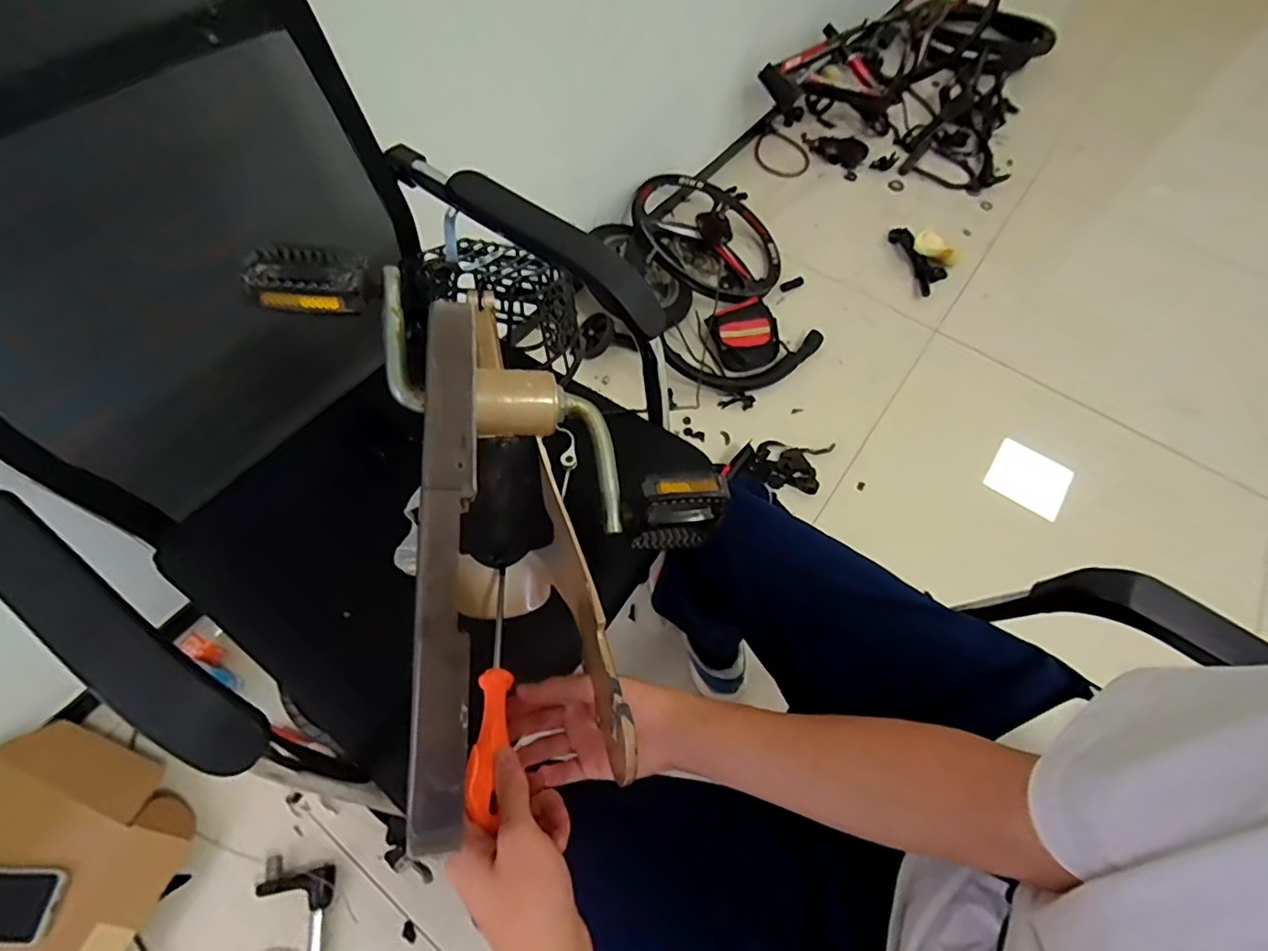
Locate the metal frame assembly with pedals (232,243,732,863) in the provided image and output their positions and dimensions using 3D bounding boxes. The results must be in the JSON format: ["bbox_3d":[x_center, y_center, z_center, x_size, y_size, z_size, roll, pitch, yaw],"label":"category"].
[{"bbox_3d":[-0.087,0.008,0.434,0.252,0.231,0.368,-25,65,-16],"label":"metal frame assembly with pedals"}]

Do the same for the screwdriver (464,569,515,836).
[{"bbox_3d":[-0.107,0.157,0.437,0.026,0.031,0.188,-4,39,-6],"label":"screwdriver"}]

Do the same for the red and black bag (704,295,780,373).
[{"bbox_3d":[0.271,-0.335,1.361,0.167,0.069,0.164,-18,63,-13],"label":"red and black bag"}]

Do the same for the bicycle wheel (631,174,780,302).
[{"bbox_3d":[0.202,-0.615,1.459,0.432,0.088,0.429,10,61,-19],"label":"bicycle wheel"}]

